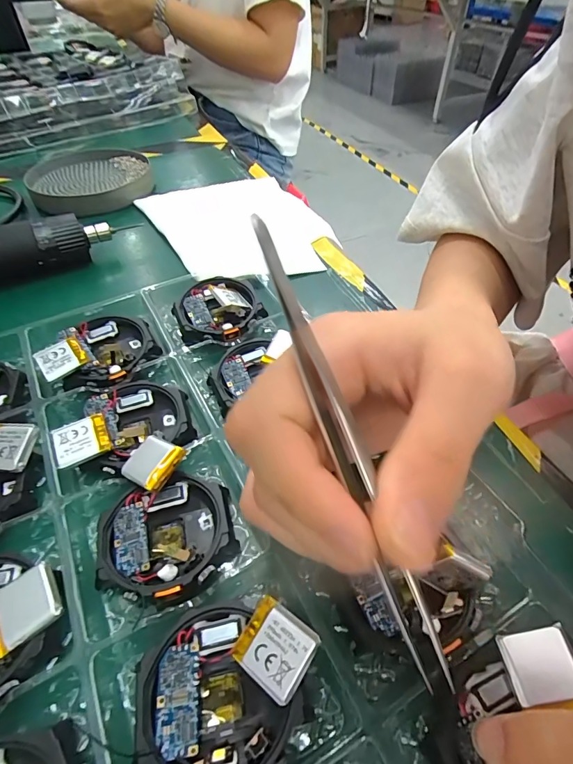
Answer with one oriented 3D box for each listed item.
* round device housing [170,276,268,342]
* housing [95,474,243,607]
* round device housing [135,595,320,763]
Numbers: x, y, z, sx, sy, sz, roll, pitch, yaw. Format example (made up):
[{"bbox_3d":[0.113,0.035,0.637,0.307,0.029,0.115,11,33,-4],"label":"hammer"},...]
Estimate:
[{"bbox_3d":[-0.042,-0.047,0.249,0.050,0.014,0.049,-1,46,1],"label":"round device housing"},{"bbox_3d":[-0.047,0.061,0.163,0.052,0.009,0.049,1,46,-1],"label":"housing"},{"bbox_3d":[-0.020,0.092,0.125,0.048,0.012,0.052,1,46,-1],"label":"round device housing"}]

